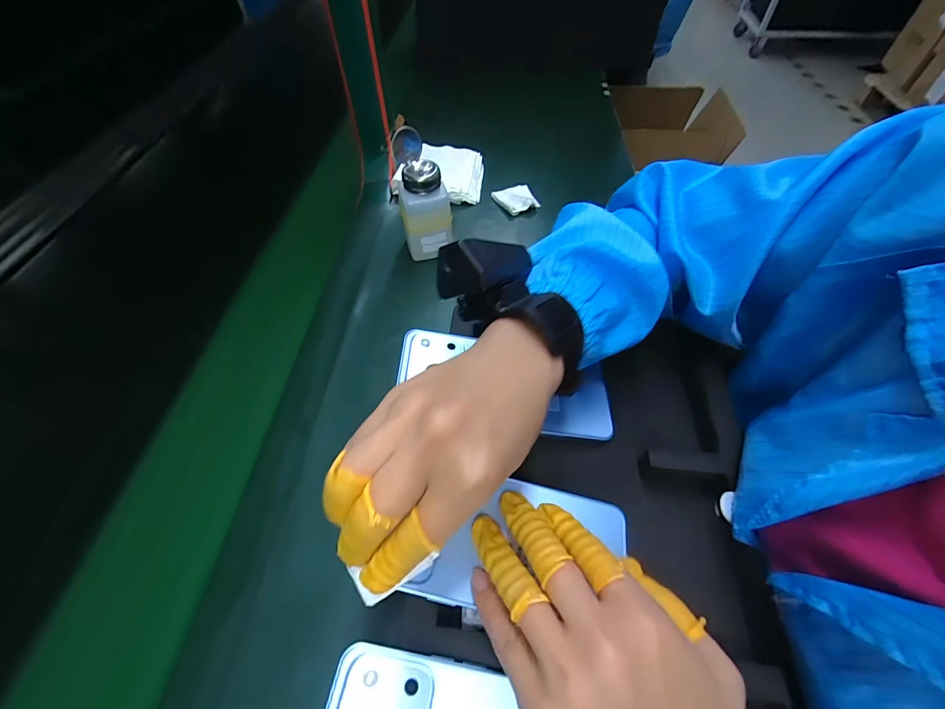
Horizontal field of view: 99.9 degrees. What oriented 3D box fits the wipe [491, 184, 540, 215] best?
[{"bbox_3d":[0.059,-0.213,0.546,0.050,0.012,0.045,-21,56,-14],"label":"wipe"}]

